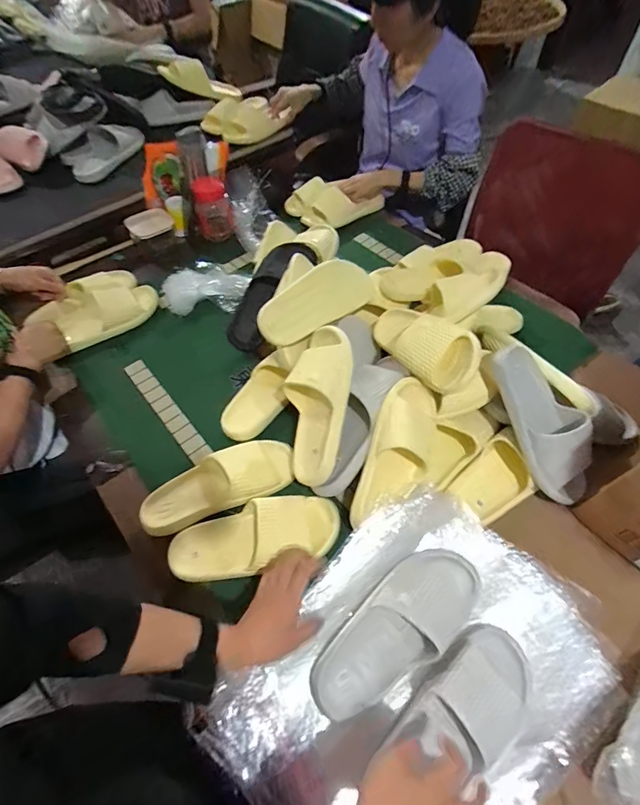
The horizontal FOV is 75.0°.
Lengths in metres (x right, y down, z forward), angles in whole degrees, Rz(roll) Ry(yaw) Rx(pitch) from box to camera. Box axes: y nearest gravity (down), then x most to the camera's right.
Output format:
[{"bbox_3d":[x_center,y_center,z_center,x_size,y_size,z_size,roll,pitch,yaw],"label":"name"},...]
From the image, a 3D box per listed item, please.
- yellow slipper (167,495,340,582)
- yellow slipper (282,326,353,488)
[{"bbox_3d":[-0.101,0.203,0.636,0.264,0.057,0.105,-9,57,-4],"label":"yellow slipper"},{"bbox_3d":[-0.007,-0.001,0.679,0.104,0.072,0.264,6,82,6],"label":"yellow slipper"}]

